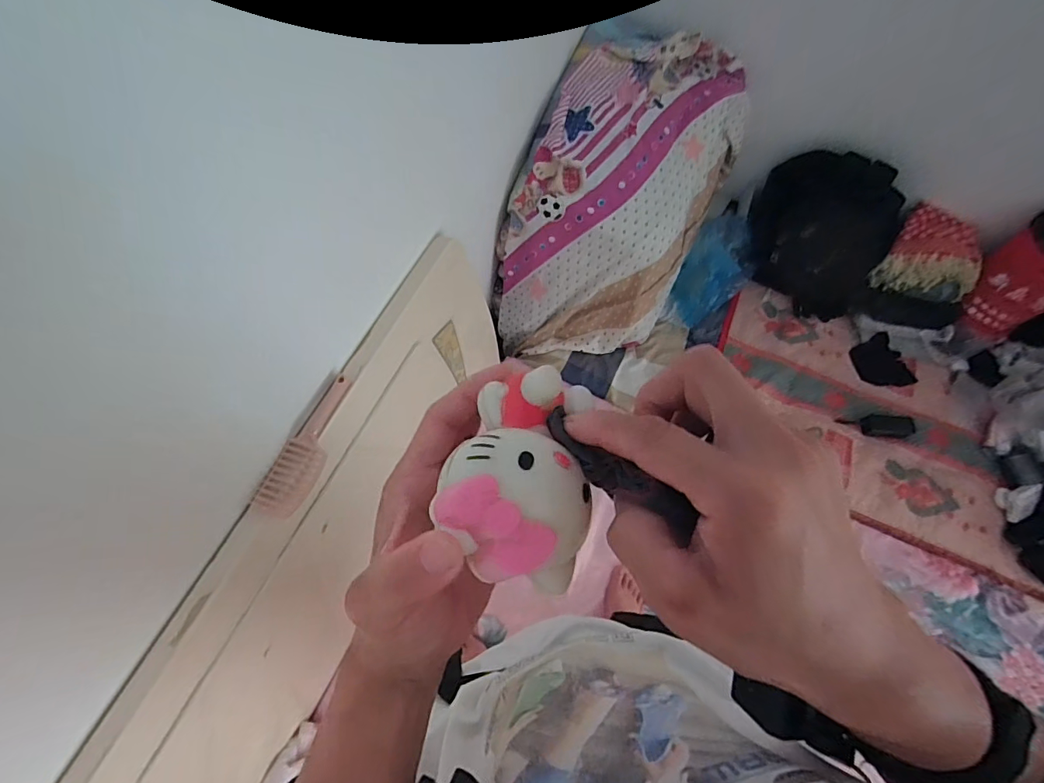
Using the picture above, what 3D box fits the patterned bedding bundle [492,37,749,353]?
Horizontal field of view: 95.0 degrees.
[{"bbox_3d":[0.272,-0.530,1.389,0.474,0.543,0.749,27,69,9],"label":"patterned bedding bundle"}]

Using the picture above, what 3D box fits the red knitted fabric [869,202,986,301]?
[{"bbox_3d":[1.258,-0.415,1.464,0.250,0.247,0.082,22,30,14],"label":"red knitted fabric"}]

